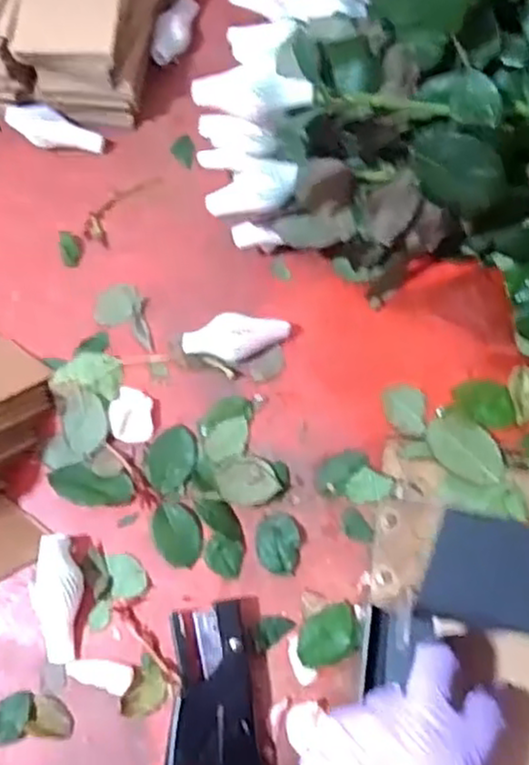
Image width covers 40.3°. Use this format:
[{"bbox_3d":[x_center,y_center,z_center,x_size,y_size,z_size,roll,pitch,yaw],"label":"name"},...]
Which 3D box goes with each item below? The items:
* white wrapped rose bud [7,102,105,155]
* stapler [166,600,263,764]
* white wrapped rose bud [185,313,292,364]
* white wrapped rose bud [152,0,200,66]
[{"bbox_3d":[-0.177,-0.214,0.612,0.081,0.023,0.026,17,75,-13],"label":"white wrapped rose bud"},{"bbox_3d":[-0.036,0.219,0.476,0.064,0.027,0.135,-3,74,1],"label":"stapler"},{"bbox_3d":[-0.022,-0.034,0.549,0.078,0.035,0.032,1,74,2],"label":"white wrapped rose bud"},{"bbox_3d":[-0.079,-0.317,0.643,0.024,0.022,0.080,18,76,7],"label":"white wrapped rose bud"}]

